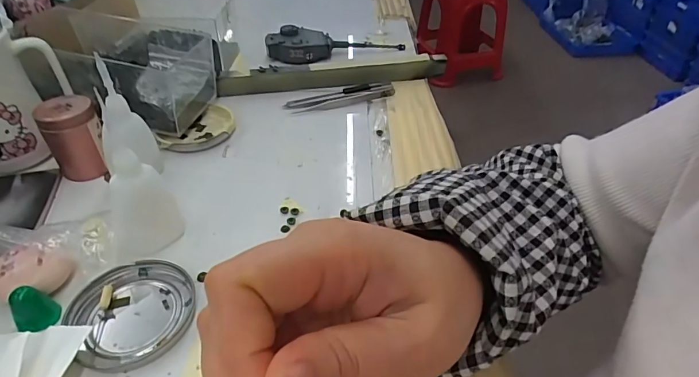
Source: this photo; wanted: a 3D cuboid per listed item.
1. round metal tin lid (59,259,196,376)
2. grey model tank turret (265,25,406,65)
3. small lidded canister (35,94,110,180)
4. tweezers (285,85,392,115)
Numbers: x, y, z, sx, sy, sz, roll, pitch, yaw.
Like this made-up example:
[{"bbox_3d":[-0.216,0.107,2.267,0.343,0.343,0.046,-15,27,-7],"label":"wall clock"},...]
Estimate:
[{"bbox_3d":[-0.140,0.080,0.288,0.074,0.009,0.073,1,40,-1],"label":"round metal tin lid"},{"bbox_3d":[-0.017,-0.198,0.596,0.188,0.030,0.054,-5,41,-6],"label":"grey model tank turret"},{"bbox_3d":[-0.243,-0.043,0.391,0.044,0.066,0.044,-23,46,-26],"label":"small lidded canister"},{"bbox_3d":[-0.008,-0.104,0.505,0.129,0.010,0.021,-10,42,-14],"label":"tweezers"}]

